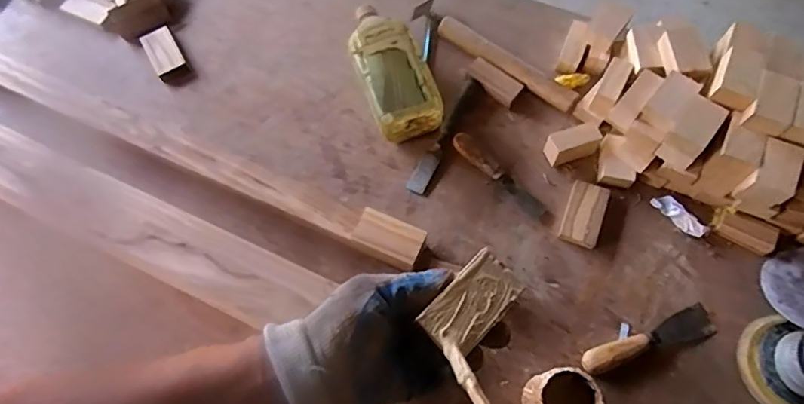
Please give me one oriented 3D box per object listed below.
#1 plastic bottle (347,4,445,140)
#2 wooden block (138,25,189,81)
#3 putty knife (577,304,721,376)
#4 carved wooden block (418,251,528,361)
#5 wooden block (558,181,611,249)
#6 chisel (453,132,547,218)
[{"bbox_3d":[-0.020,-0.190,0.731,0.087,0.074,0.203,-20,70,-5],"label":"plastic bottle"},{"bbox_3d":[-0.368,-0.229,0.797,0.046,0.017,0.084,-29,71,-8],"label":"wooden block"},{"bbox_3d":[0.291,0.163,0.613,0.169,0.017,0.036,-18,70,-4],"label":"putty knife"},{"bbox_3d":[0.055,0.077,0.393,0.044,0.016,0.078,41,76,15],"label":"carved wooden block"},{"bbox_3d":[0.237,0.015,0.676,0.048,0.021,0.086,22,72,10],"label":"wooden block"},{"bbox_3d":[0.129,-0.038,0.699,0.029,0.020,0.156,-41,73,-12],"label":"chisel"}]

